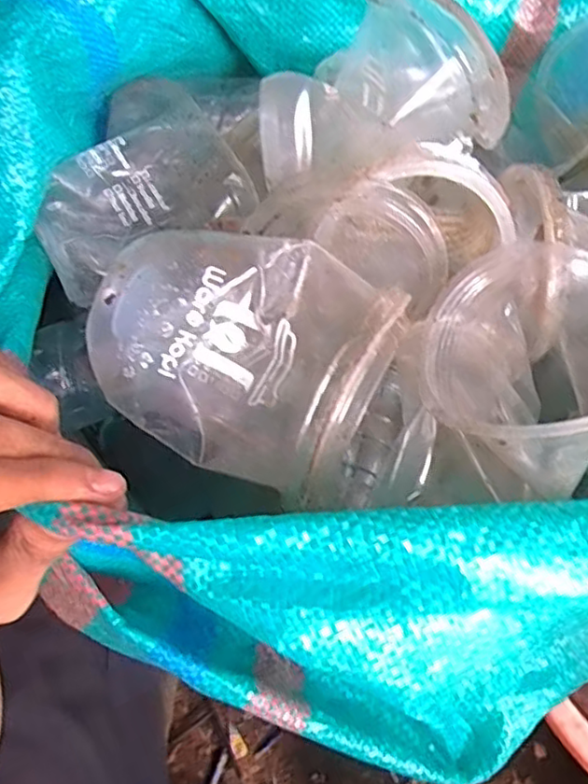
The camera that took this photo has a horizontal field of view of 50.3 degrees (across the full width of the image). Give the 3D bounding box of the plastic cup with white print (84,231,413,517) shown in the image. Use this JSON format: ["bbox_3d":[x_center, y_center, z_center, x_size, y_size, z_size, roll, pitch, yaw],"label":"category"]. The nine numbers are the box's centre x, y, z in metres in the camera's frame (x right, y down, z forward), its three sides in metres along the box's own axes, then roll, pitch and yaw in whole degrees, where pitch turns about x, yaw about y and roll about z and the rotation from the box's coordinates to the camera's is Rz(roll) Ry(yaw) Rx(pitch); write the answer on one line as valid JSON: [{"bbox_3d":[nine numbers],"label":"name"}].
[{"bbox_3d":[-0.015,-0.014,0.243,0.105,0.074,0.086,25,63,17],"label":"plastic cup with white print"}]

